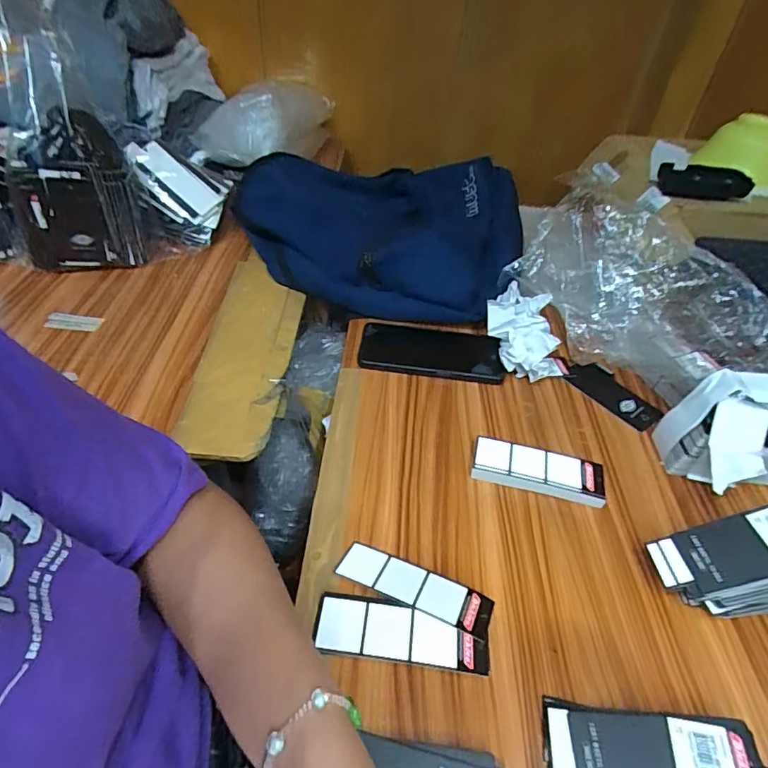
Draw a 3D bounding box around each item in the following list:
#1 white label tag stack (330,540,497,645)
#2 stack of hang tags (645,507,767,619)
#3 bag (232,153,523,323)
[{"bbox_3d":[0.023,0.155,0.364,0.118,0.006,0.035,16,33,19],"label":"white label tag stack"},{"bbox_3d":[0.284,0.133,0.363,0.136,0.089,0.058,0,43,-8],"label":"stack of hang tags"},{"bbox_3d":[-0.031,-0.239,0.696,0.447,0.119,0.300,17,45,11],"label":"bag"}]

